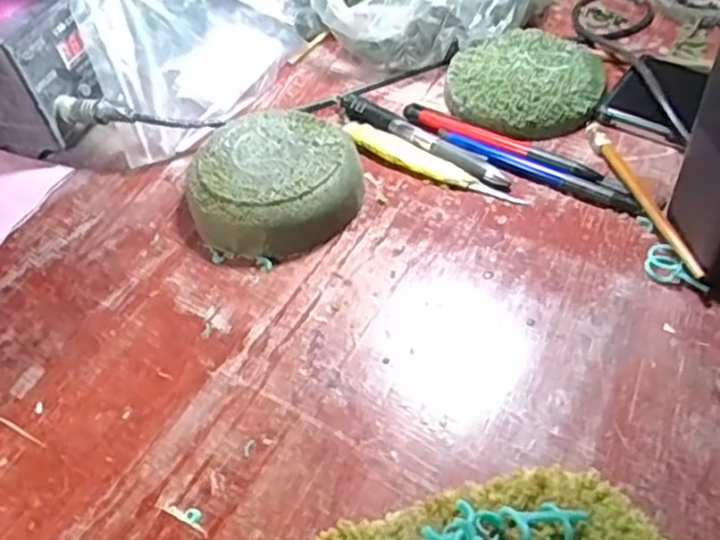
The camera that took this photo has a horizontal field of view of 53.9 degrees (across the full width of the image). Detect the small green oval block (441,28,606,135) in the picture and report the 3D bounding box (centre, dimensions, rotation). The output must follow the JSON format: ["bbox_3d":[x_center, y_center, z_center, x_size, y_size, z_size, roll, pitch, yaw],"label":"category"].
[{"bbox_3d":[0.114,-0.130,0.491,0.103,0.021,0.097,5,50,11],"label":"small green oval block"}]

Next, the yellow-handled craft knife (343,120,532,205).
[{"bbox_3d":[0.042,-0.069,0.455,0.134,0.009,0.018,28,58,27],"label":"yellow-handled craft knife"}]

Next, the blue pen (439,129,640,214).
[{"bbox_3d":[0.108,-0.064,0.443,0.133,0.008,0.013,25,56,25],"label":"blue pen"}]

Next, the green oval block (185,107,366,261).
[{"bbox_3d":[-0.049,-0.056,0.436,0.099,0.035,0.106,22,55,23],"label":"green oval block"}]

